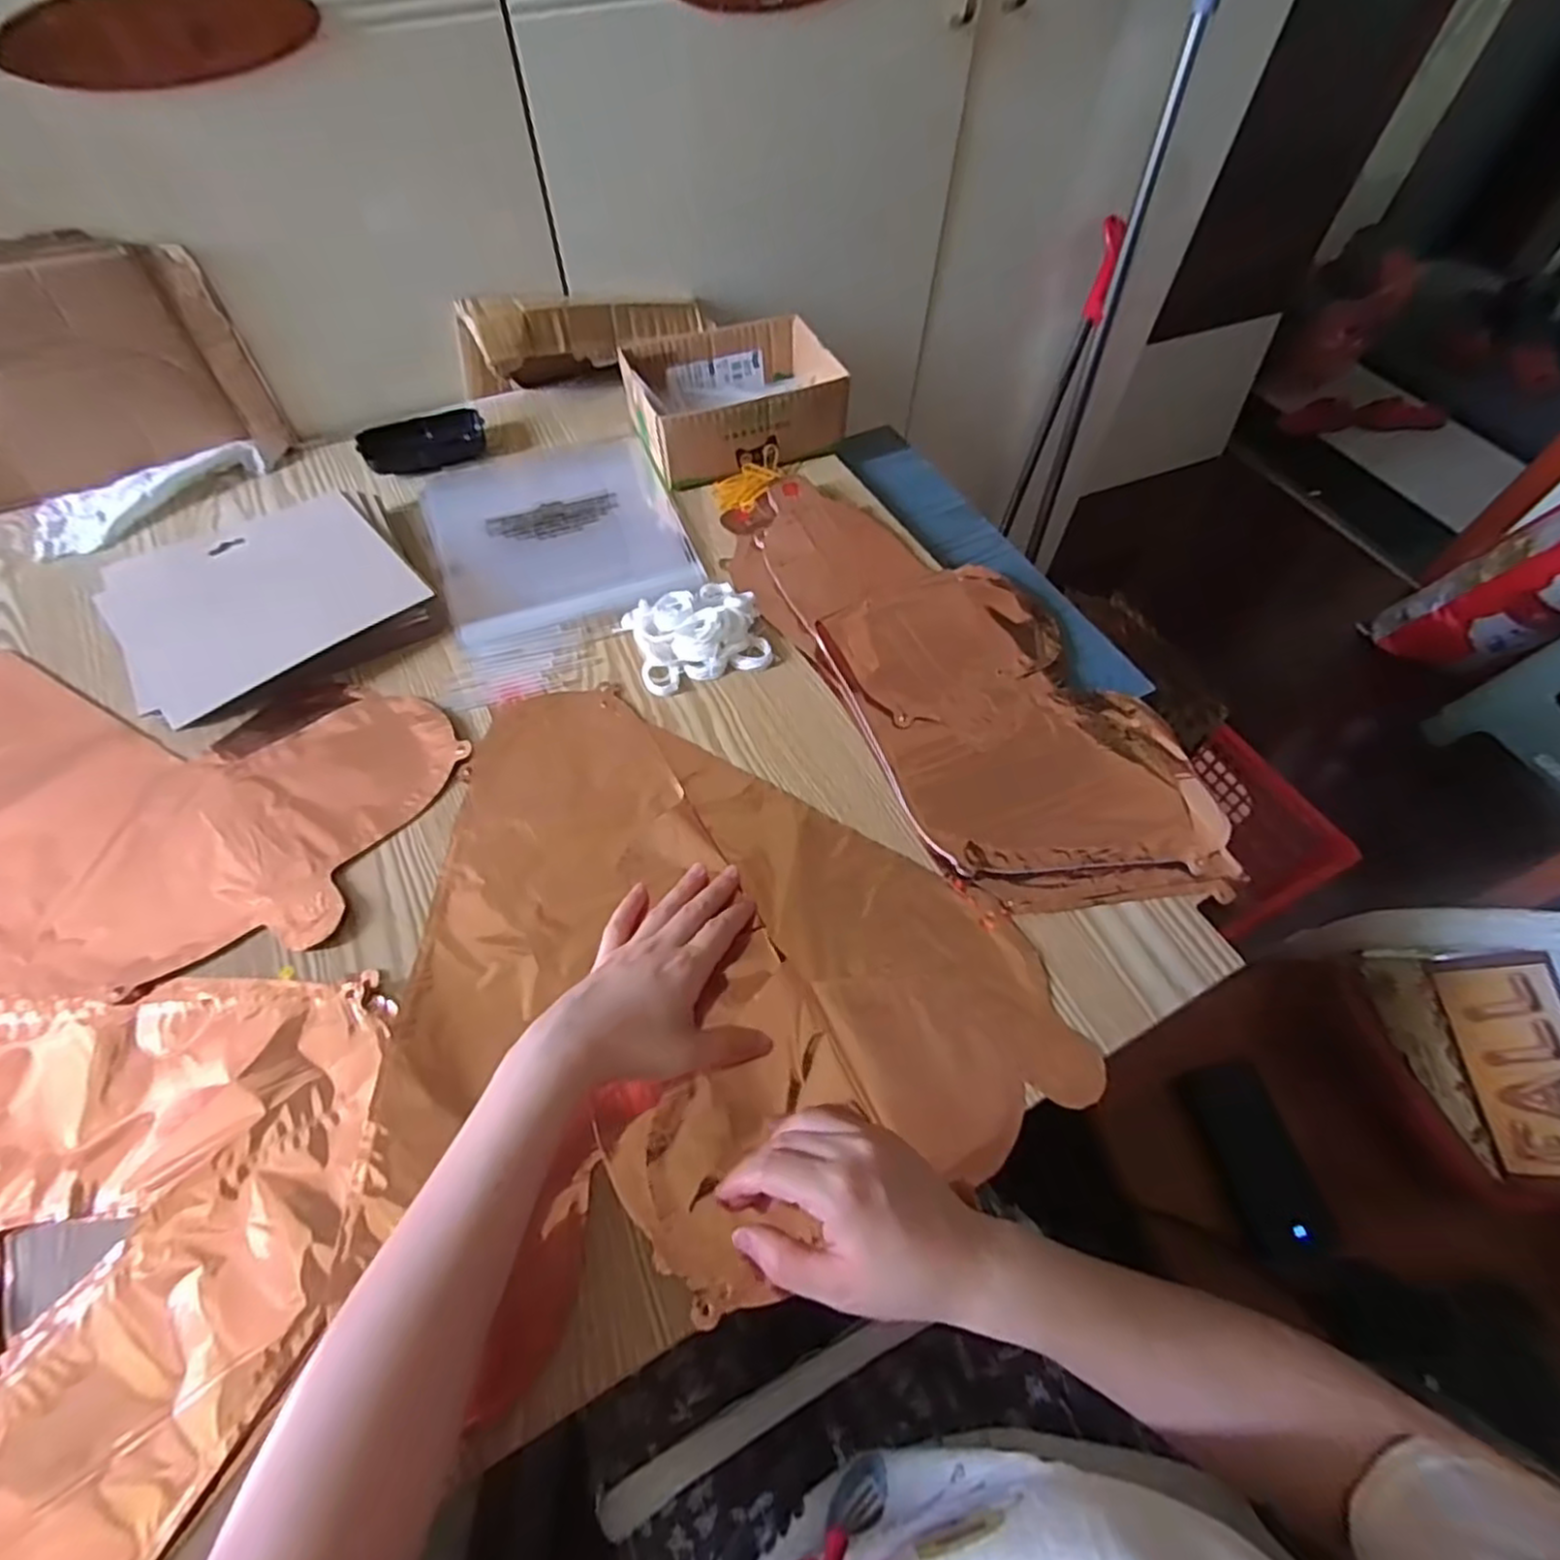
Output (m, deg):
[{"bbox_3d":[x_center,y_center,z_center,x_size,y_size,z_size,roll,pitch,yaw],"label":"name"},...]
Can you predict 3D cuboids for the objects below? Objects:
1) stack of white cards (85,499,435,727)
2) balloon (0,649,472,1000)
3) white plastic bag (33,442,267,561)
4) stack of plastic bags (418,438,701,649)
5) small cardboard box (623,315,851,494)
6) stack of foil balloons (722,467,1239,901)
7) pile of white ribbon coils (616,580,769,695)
[{"bbox_3d":[-0.393,-0.139,0.554,0.206,0.031,0.179,-32,64,-19],"label":"stack of white cards"},{"bbox_3d":[-0.457,0.018,0.483,0.434,0.019,0.225,7,59,3],"label":"balloon"},{"bbox_3d":[-0.542,-0.244,0.618,0.178,0.023,0.067,-23,62,-15],"label":"white plastic bag"},{"bbox_3d":[-0.194,-0.223,0.625,0.206,0.009,0.229,-16,60,-11],"label":"stack of plastic bags"},{"bbox_3d":[-0.043,-0.356,0.674,0.179,0.064,0.142,-17,60,-11],"label":"small cardboard box"},{"bbox_3d":[0.135,-0.095,0.547,0.213,0.028,0.443,-25,62,-16],"label":"stack of foil balloons"},{"bbox_3d":[-0.064,-0.117,0.554,0.099,0.025,0.086,-17,60,-12],"label":"pile of white ribbon coils"}]

